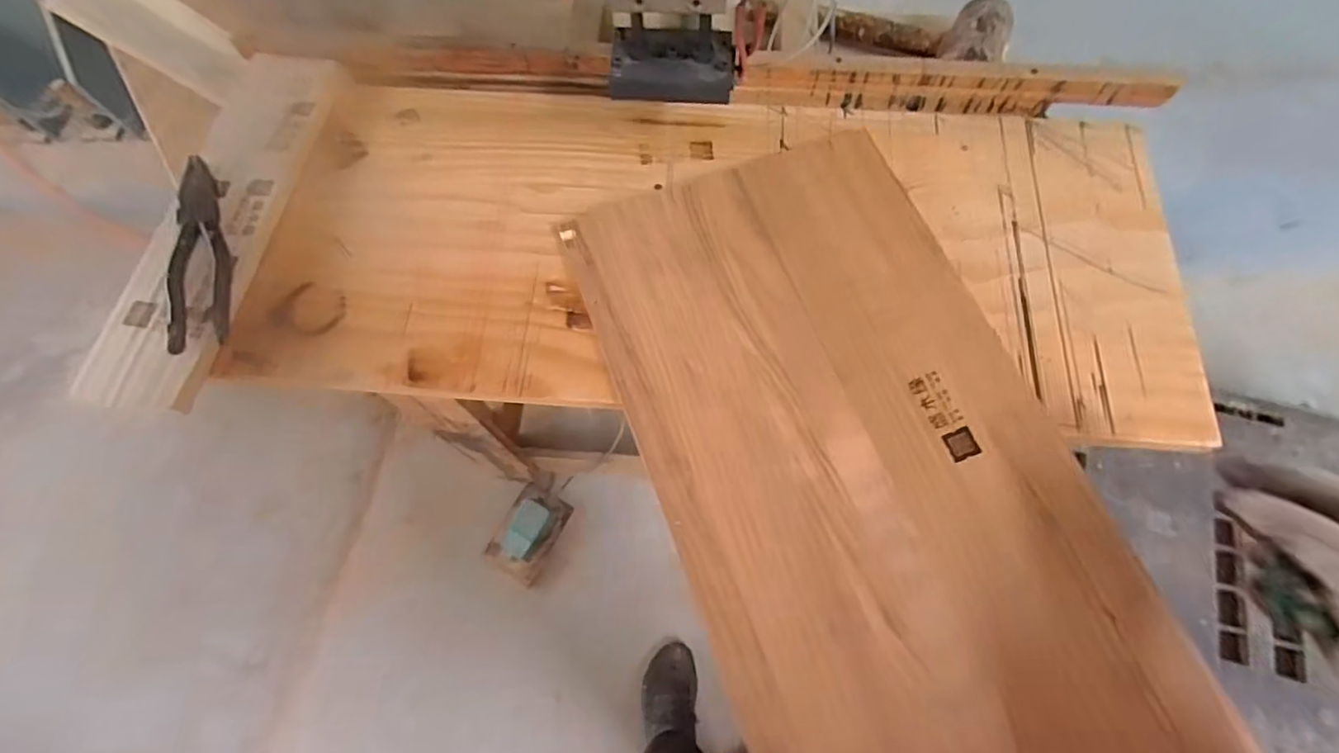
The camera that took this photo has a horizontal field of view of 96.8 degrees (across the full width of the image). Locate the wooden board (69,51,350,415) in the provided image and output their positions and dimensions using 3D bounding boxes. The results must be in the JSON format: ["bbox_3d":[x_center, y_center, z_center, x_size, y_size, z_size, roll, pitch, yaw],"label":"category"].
[{"bbox_3d":[-0.398,-0.146,0.530,0.101,0.025,0.360,9,68,6],"label":"wooden board"}]

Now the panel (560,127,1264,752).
[{"bbox_3d":[0.145,0.055,0.444,0.306,0.020,0.538,-19,68,-6],"label":"panel"}]

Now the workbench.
[{"bbox_3d":[0.049,0.009,0.838,0.783,0.709,0.316,3,69,3],"label":"workbench"}]

